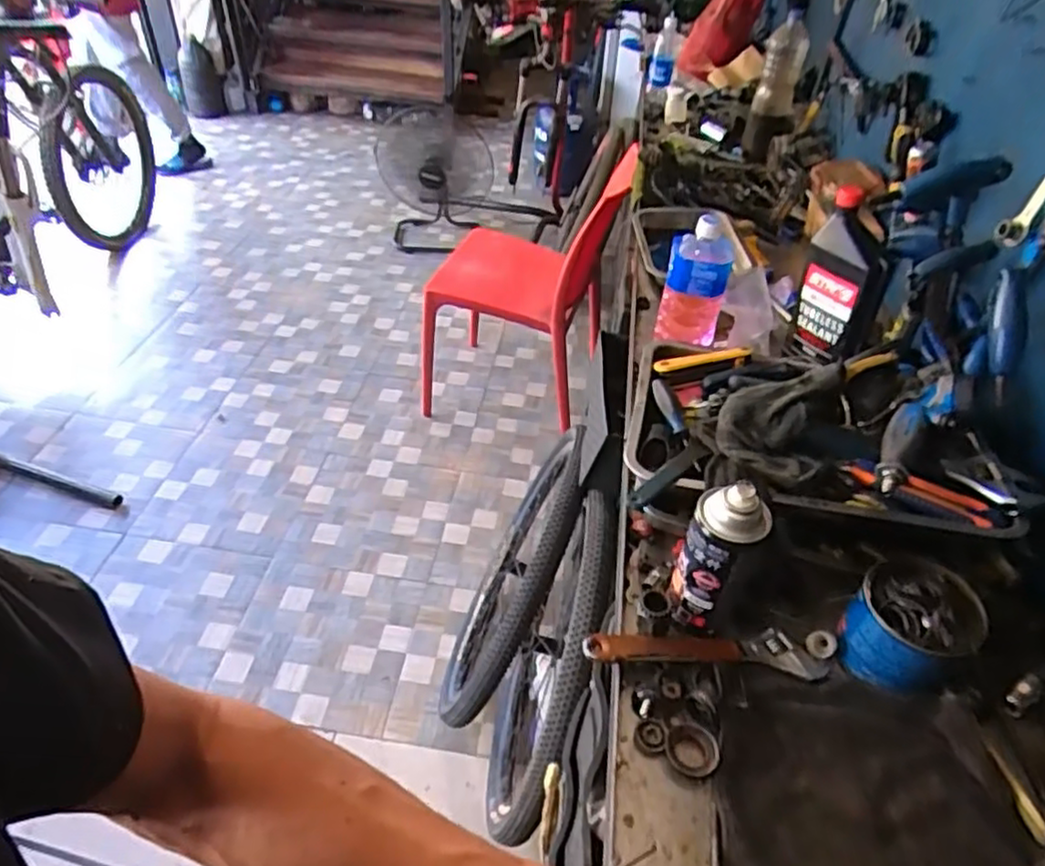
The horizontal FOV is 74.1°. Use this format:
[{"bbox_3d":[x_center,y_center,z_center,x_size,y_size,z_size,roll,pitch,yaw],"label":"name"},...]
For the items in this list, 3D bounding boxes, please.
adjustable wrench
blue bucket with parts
[{"bbox_3d":[0.173,0.202,0.654,0.229,0.025,0.042,3,43,-2],"label":"adjustable wrench"},{"bbox_3d":[0.359,0.178,0.642,0.100,0.081,0.092,3,43,-2],"label":"blue bucket with parts"}]

